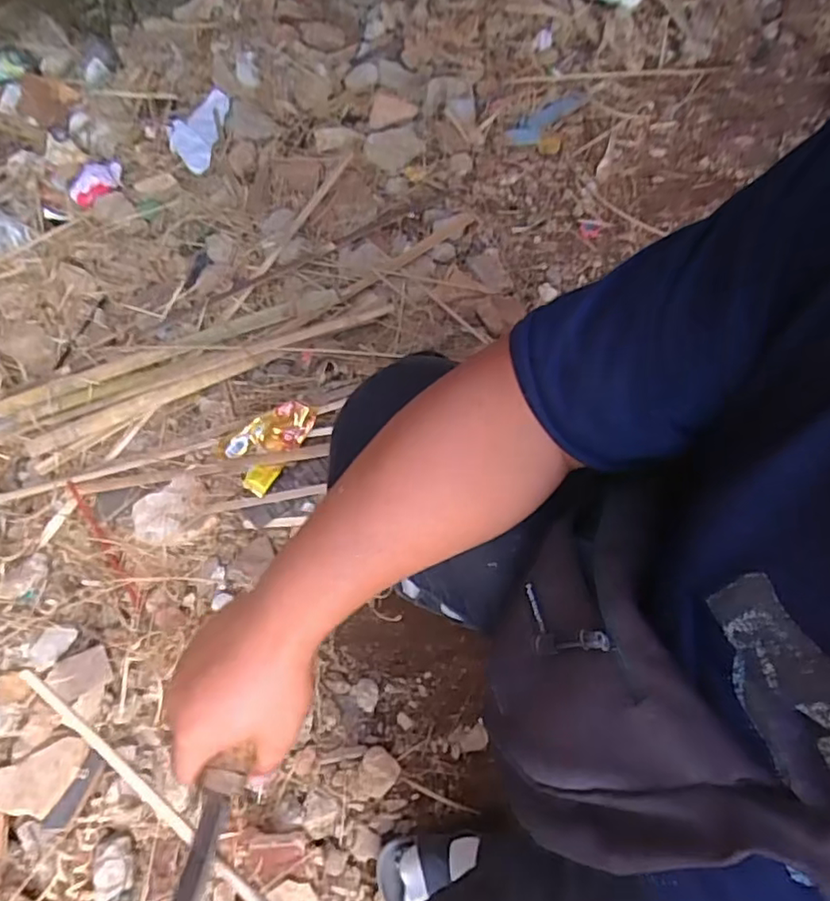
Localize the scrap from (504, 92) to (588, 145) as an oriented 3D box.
[{"bbox_3d":[0.245,-0.615,1.147,0.051,0.011,0.186,41,74,19],"label":"scrap"}]

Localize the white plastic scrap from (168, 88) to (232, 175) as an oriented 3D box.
[{"bbox_3d":[-0.422,-0.609,1.174,0.112,0.019,0.197,5,66,5],"label":"white plastic scrap"}]

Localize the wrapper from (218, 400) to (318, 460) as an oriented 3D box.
[{"bbox_3d":[-0.214,-0.025,0.904,0.146,0.039,0.055,-20,66,7],"label":"wrapper"}]

